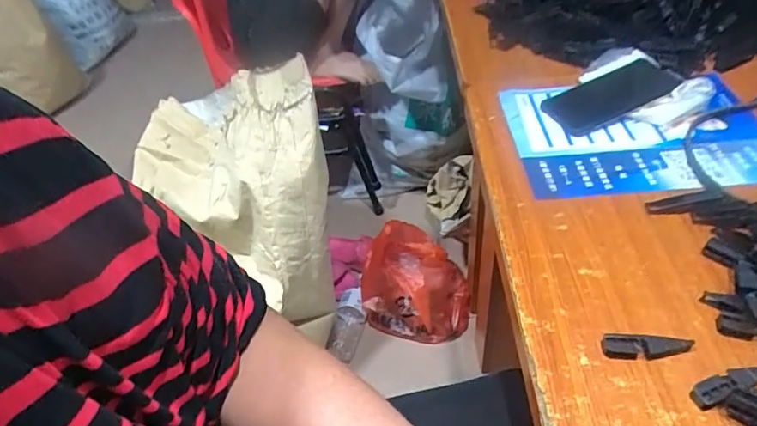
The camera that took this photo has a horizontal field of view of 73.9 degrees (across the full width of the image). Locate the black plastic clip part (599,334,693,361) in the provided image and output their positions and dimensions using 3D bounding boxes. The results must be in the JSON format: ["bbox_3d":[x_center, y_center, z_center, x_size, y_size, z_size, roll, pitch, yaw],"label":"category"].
[{"bbox_3d":[0.209,0.104,0.391,0.067,0.012,0.017,0,44,5],"label":"black plastic clip part"}]

